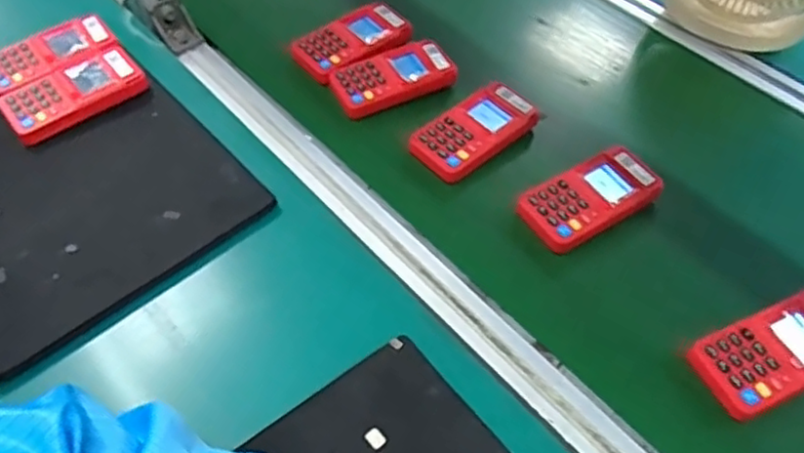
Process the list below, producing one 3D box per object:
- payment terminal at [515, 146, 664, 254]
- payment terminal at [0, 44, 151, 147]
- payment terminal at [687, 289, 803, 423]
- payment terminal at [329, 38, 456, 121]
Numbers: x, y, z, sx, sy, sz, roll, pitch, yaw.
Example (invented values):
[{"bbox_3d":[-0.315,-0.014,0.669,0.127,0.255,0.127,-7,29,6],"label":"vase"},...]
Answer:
[{"bbox_3d":[0.167,-0.026,0.578,0.124,0.021,0.064,-27,58,-20],"label":"payment terminal"},{"bbox_3d":[-0.308,-0.125,0.620,0.123,0.025,0.066,-33,60,-23],"label":"payment terminal"},{"bbox_3d":[0.282,0.097,0.497,0.120,0.020,0.066,-25,56,-13],"label":"payment terminal"},{"bbox_3d":[-0.011,-0.153,0.672,0.124,0.028,0.055,-22,56,-17],"label":"payment terminal"}]

